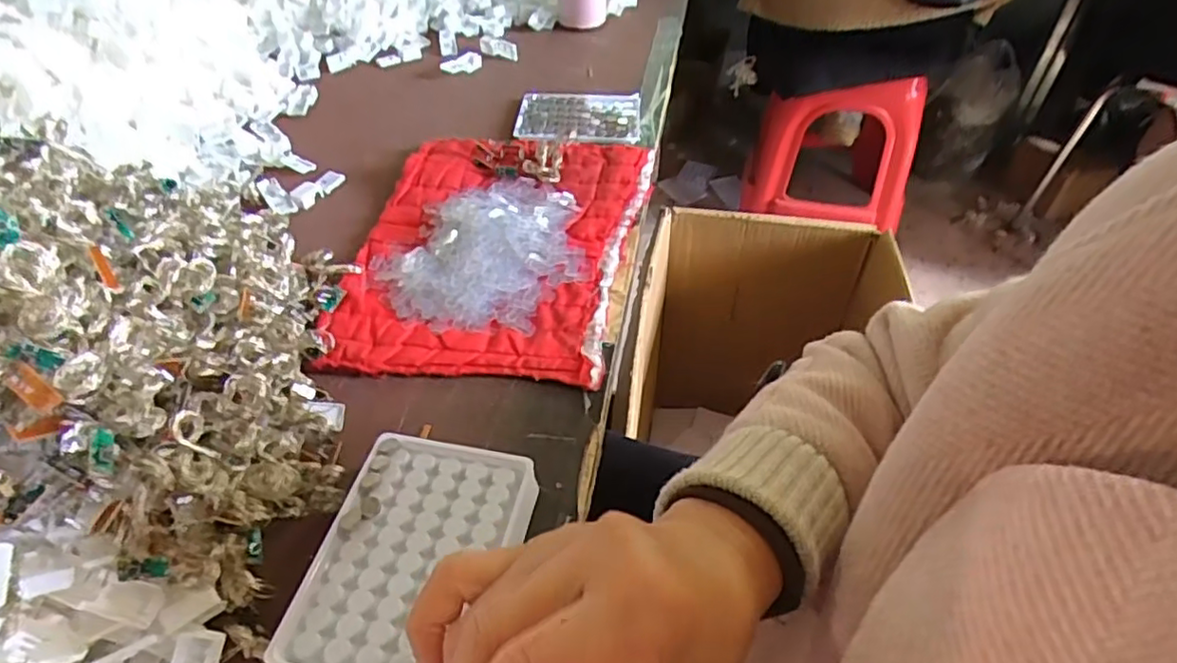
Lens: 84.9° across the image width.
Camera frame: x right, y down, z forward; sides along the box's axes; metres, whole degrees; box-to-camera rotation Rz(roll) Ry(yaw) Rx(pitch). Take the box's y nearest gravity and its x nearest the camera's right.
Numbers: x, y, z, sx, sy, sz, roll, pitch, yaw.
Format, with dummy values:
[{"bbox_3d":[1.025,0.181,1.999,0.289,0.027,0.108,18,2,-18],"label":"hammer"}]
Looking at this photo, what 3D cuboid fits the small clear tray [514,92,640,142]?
[{"bbox_3d":[-0.012,-0.229,0.689,0.129,0.016,0.099,5,47,4],"label":"small clear tray"}]

